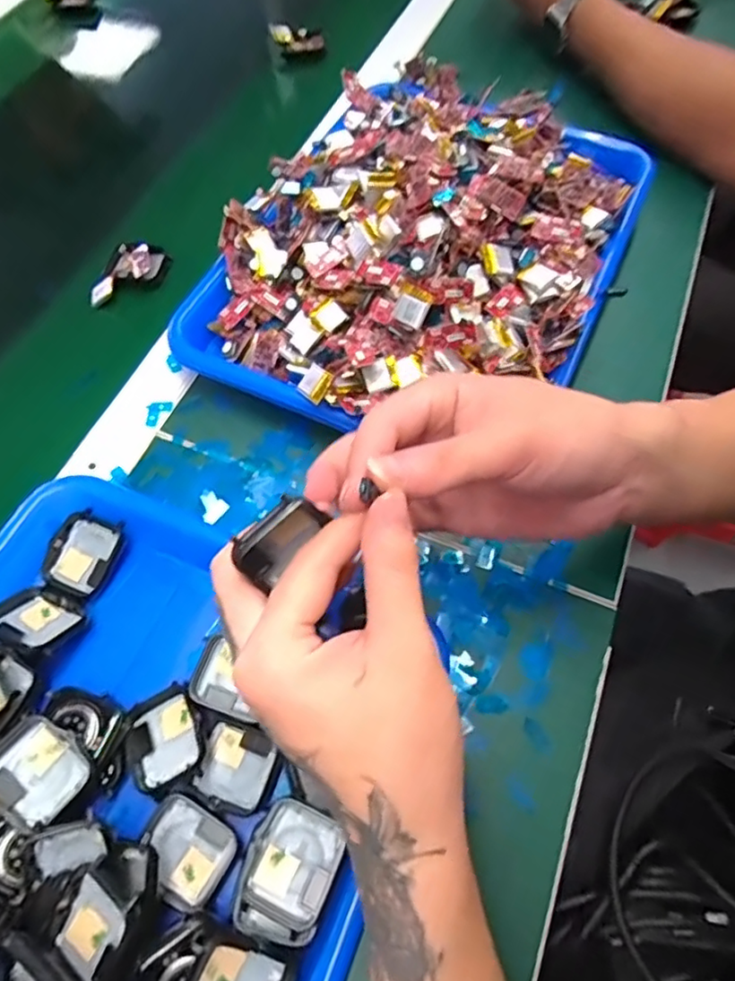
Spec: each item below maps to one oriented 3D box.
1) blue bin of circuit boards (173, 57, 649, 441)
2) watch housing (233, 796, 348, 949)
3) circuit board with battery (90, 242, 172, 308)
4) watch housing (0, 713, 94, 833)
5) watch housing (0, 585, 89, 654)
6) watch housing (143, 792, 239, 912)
[{"bbox_3d":[0.044,-0.184,0.419,0.252,0.085,0.333,24,66,12],"label":"blue bin of circuit boards"},{"bbox_3d":[-0.034,0.167,0.264,0.038,0.022,0.051,19,65,10],"label":"watch housing"},{"bbox_3d":[-0.179,-0.164,0.453,0.045,0.011,0.061,15,64,8],"label":"circuit board with battery"},{"bbox_3d":[-0.150,0.128,0.274,0.045,0.016,0.037,28,67,14],"label":"watch housing"},{"bbox_3d":[-0.175,0.069,0.315,0.043,0.011,0.038,26,32,13],"label":"watch housing"},{"bbox_3d":[-0.083,0.165,0.274,0.040,0.010,0.038,24,66,12],"label":"watch housing"}]

